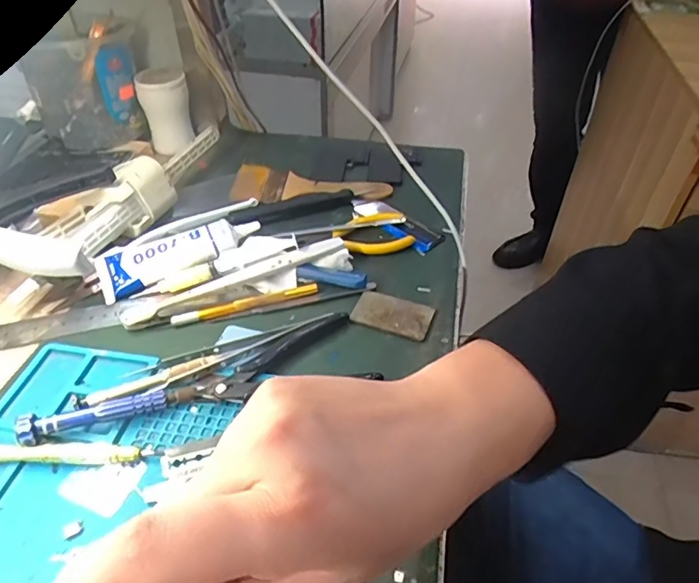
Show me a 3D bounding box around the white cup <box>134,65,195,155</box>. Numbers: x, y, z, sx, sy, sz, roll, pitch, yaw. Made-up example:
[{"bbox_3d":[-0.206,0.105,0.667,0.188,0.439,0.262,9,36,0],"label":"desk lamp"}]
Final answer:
[{"bbox_3d":[-0.210,-0.207,0.583,0.048,0.081,0.045,1,43,0],"label":"white cup"}]

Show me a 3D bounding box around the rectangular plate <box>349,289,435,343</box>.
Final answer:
[{"bbox_3d":[0.034,0.017,0.402,0.060,0.005,0.037,18,46,17],"label":"rectangular plate"}]

